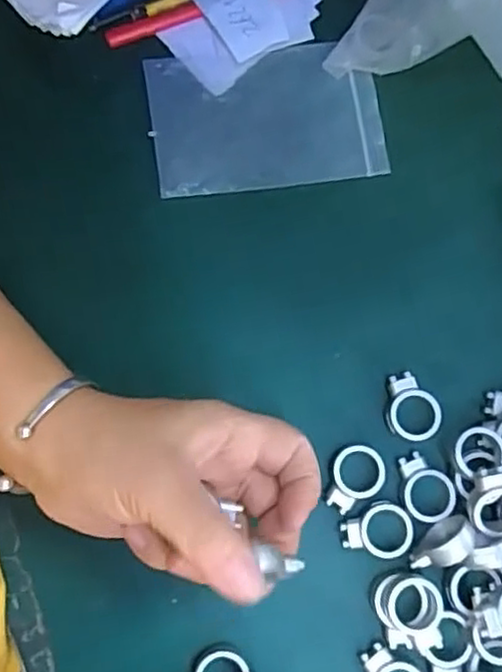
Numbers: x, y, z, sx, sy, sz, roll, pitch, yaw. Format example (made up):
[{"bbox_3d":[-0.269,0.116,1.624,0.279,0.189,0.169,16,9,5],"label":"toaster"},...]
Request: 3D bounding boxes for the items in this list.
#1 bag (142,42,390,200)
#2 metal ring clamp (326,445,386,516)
[{"bbox_3d":[0.008,-0.118,0.364,0.123,0.005,0.077,-7,83,-2],"label":"bag"},{"bbox_3d":[0.051,0.071,0.327,0.025,0.004,0.034,32,80,4],"label":"metal ring clamp"}]

